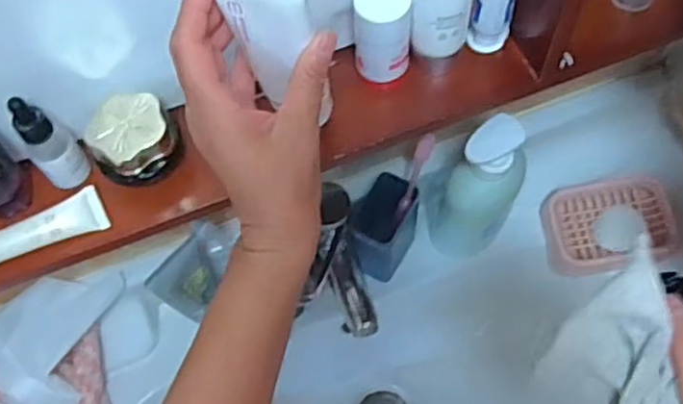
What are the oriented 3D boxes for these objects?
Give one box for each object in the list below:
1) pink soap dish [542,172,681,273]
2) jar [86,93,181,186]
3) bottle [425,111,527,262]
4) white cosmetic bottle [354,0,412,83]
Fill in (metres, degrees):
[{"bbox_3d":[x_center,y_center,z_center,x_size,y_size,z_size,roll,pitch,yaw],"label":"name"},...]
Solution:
[{"bbox_3d":[0.282,0.025,0.744,0.127,0.028,0.101,-6,64,1],"label":"pink soap dish"},{"bbox_3d":[-0.138,-0.042,0.467,0.053,0.041,0.050,-2,64,3],"label":"jar"},{"bbox_3d":[0.130,-0.007,0.671,0.082,0.216,0.055,-1,64,3],"label":"bottle"},{"bbox_3d":[0.028,-0.113,0.470,0.036,0.069,0.030,-3,64,3],"label":"white cosmetic bottle"}]

